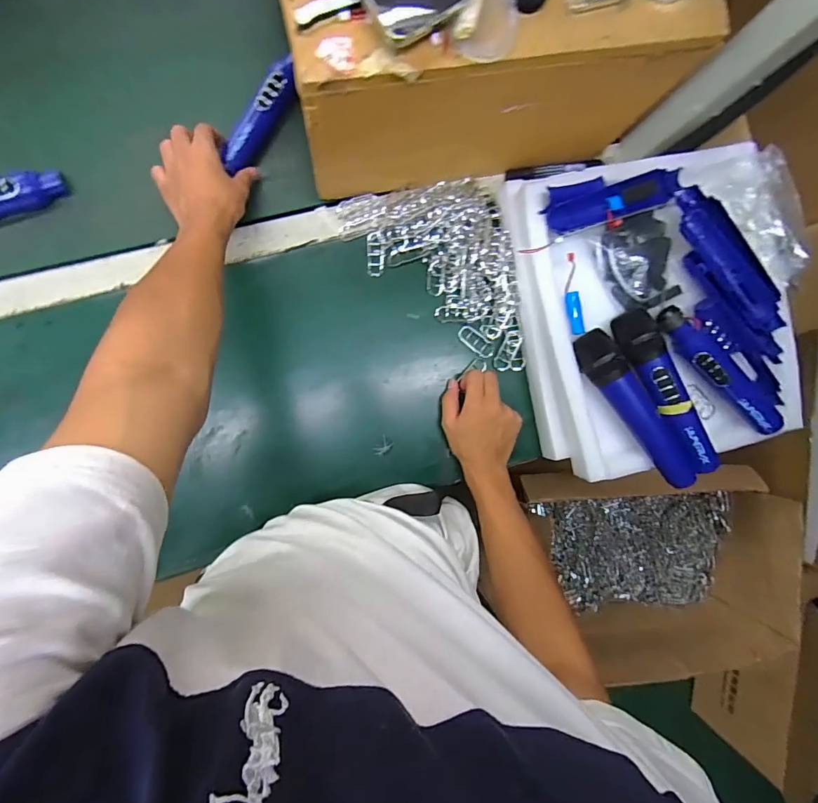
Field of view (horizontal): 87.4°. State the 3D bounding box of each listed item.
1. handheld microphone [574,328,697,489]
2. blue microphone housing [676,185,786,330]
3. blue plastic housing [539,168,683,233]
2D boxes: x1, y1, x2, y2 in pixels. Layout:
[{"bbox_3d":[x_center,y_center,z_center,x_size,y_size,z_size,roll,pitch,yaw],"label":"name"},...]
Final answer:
[{"bbox_3d":[0.261,0.006,0.487,0.044,0.035,0.194,-37,96,-6],"label":"handheld microphone"},{"bbox_3d":[0.372,-0.162,0.494,0.043,0.021,0.187,-44,97,-5],"label":"blue microphone housing"},{"bbox_3d":[0.235,-0.234,0.489,0.168,0.020,0.047,-16,94,-8],"label":"blue plastic housing"}]

